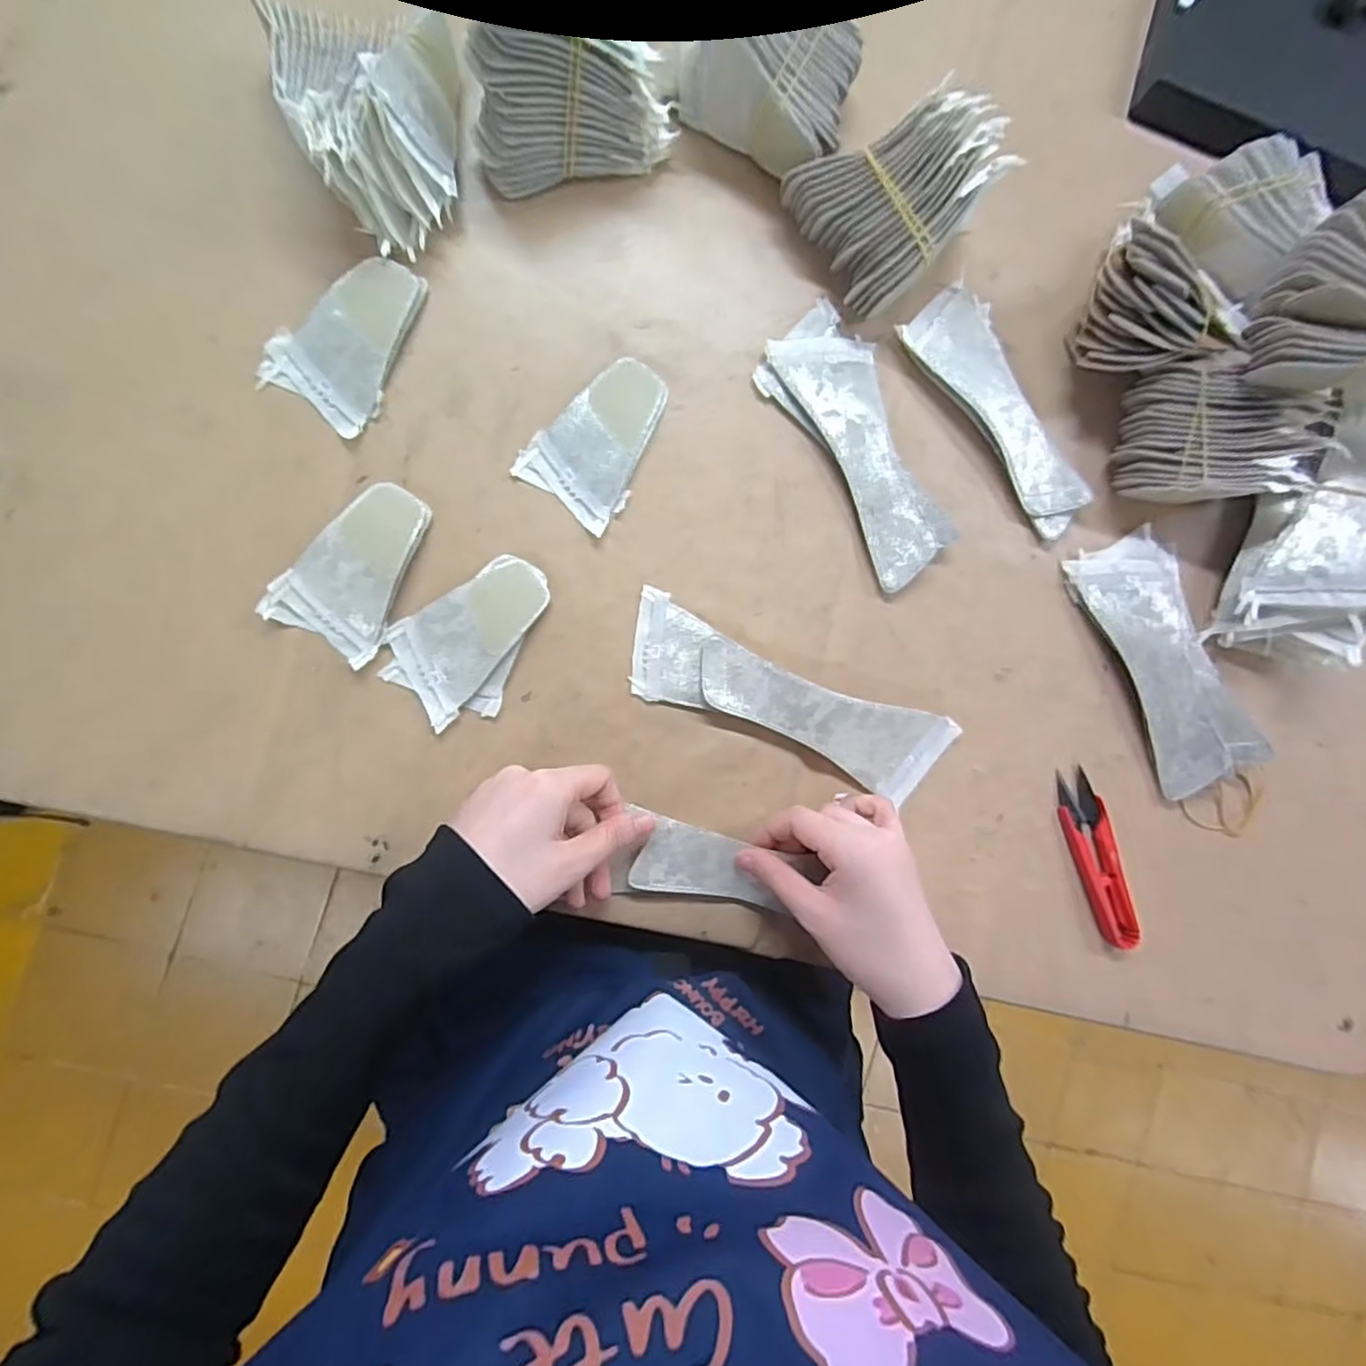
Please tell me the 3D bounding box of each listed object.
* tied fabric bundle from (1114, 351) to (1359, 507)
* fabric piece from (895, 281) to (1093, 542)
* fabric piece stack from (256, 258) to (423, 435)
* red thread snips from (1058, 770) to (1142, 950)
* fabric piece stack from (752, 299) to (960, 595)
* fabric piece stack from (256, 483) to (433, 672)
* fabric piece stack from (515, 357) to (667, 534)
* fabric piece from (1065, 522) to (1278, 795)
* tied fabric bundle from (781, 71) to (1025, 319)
[{"bbox_3d":[0.348,-0.160,0.420,0.117,0.055,0.084,-6,90,-8],"label":"tied fabric bundle"},{"bbox_3d":[0.209,-0.176,0.422,0.064,0.016,0.165,-39,94,-7],"label":"fabric piece"},{"bbox_3d":[-0.186,-0.195,0.365,0.062,0.013,0.096,31,85,-6],"label":"fabric piece stack"},{"bbox_3d":[0.273,0.116,0.427,0.029,0.015,0.113,-15,91,-8],"label":"red thread snips"},{"bbox_3d":[0.113,-0.149,0.406,0.071,0.013,0.171,-34,93,-7],"label":"fabric piece stack"},{"bbox_3d":[-0.179,-0.065,0.362,0.060,0.014,0.096,31,85,-6],"label":"fabric piece stack"},{"bbox_3d":[-0.047,-0.144,0.383,0.062,0.011,0.095,35,84,-6],"label":"fabric piece stack"},{"bbox_3d":[0.319,-0.013,0.430,0.066,0.025,0.169,-23,92,-8],"label":"fabric piece"},{"bbox_3d":[0.126,-0.290,0.386,0.098,0.063,0.089,-42,94,-7],"label":"tied fabric bundle"}]

